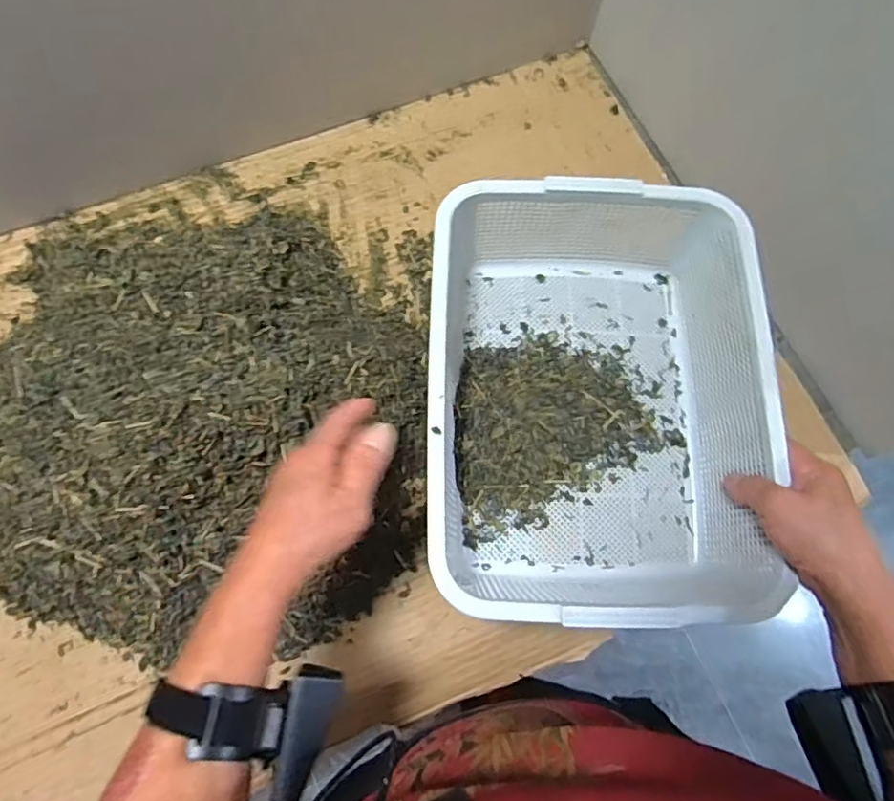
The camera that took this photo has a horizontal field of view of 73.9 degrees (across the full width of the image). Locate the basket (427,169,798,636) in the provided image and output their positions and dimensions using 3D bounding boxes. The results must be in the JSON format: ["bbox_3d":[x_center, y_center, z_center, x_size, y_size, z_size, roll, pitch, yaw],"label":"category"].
[{"bbox_3d":[0.122,0.000,0.504,0.261,0.117,0.344,1,71,0],"label":"basket"}]

